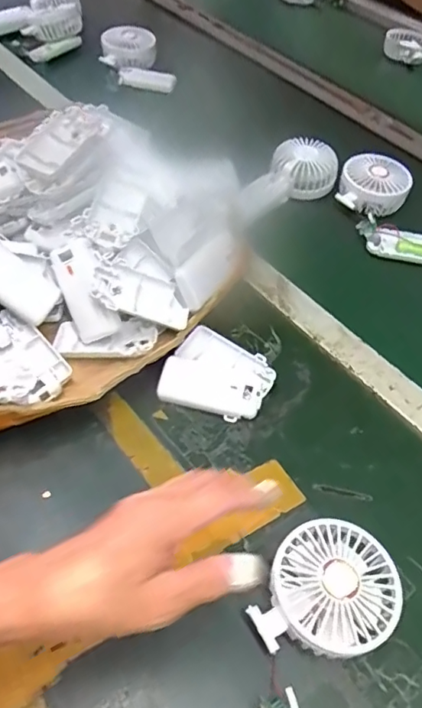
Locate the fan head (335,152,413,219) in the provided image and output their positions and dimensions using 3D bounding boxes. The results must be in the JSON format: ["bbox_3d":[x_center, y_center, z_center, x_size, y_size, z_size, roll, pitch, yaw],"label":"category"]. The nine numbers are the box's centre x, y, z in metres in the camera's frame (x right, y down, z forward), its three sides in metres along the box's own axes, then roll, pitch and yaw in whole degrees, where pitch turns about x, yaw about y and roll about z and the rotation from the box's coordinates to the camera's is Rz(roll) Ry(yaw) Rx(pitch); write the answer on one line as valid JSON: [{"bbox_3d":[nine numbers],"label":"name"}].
[{"bbox_3d":[0.212,-0.221,0.706,0.090,0.029,0.084,7,72,10],"label":"fan head"}]

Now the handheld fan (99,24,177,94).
[{"bbox_3d":[-0.118,-0.484,0.885,0.117,0.063,0.096,-2,52,-6],"label":"handheld fan"}]

